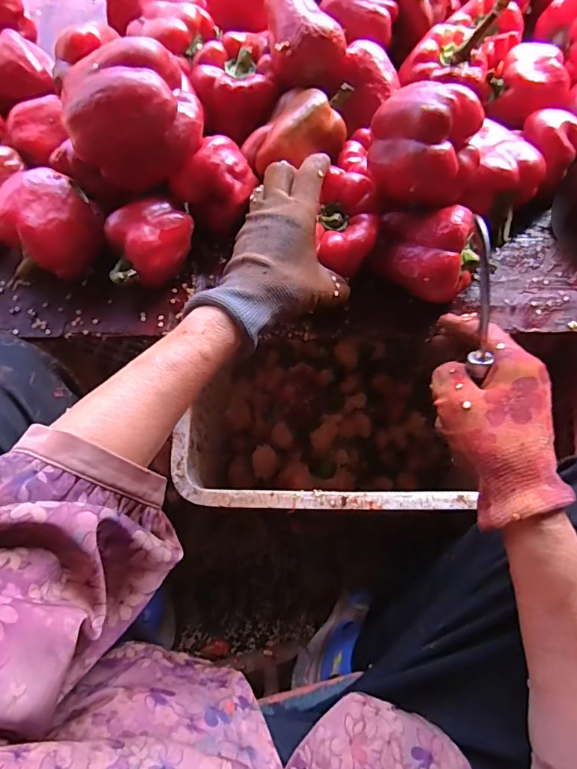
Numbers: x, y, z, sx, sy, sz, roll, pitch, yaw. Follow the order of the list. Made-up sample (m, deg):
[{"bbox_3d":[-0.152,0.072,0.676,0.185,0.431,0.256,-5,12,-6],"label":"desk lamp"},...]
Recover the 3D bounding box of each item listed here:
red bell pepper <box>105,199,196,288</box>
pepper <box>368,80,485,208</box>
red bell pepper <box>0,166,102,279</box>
[{"bbox_3d":[-0.121,-0.122,0.409,0.077,0.061,0.059,-23,73,-8],"label":"red bell pepper"},{"bbox_3d":[0.107,-0.180,0.356,0.085,0.076,0.066,7,71,2],"label":"pepper"},{"bbox_3d":[-0.205,-0.130,0.397,0.082,0.079,0.064,-33,74,-11],"label":"red bell pepper"}]

